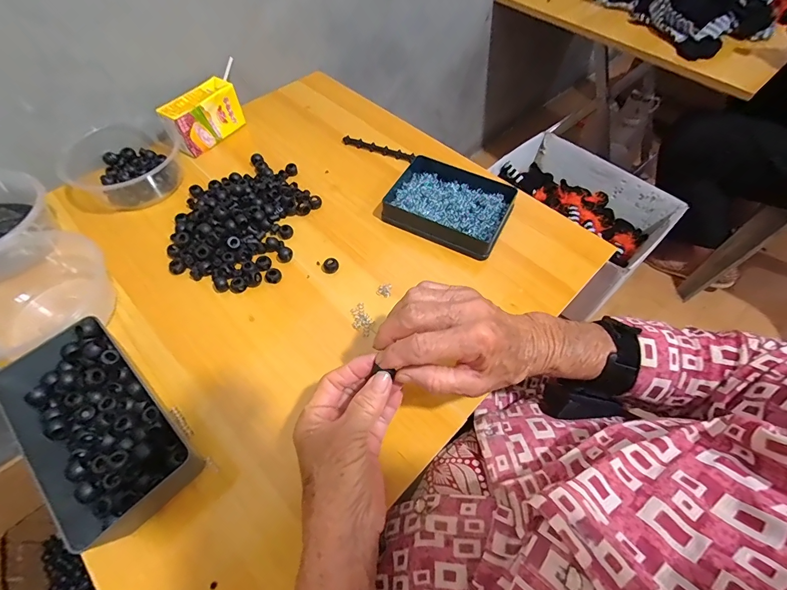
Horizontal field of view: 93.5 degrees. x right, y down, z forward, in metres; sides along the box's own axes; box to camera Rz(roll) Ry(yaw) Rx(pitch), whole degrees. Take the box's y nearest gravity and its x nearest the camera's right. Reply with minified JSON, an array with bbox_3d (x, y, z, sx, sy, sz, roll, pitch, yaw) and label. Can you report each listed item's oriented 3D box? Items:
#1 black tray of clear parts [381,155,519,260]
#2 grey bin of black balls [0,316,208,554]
[{"bbox_3d":[0.073,-0.120,0.482,0.148,0.030,0.118,25,60,14],"label":"black tray of clear parts"},{"bbox_3d":[-0.255,0.111,0.319,0.191,0.049,0.098,39,65,21],"label":"grey bin of black balls"}]

